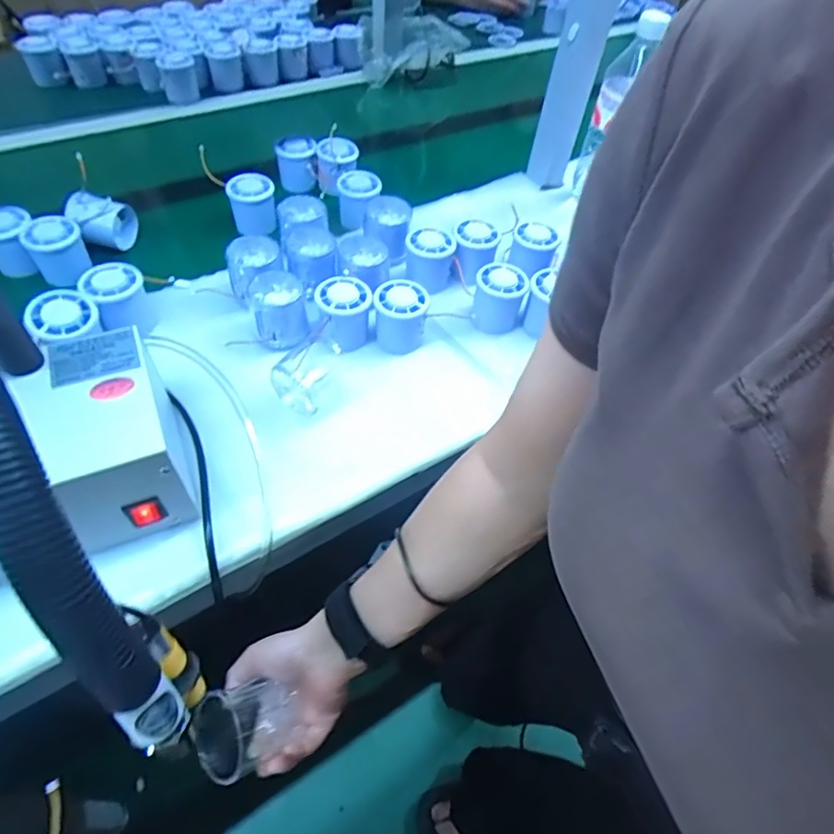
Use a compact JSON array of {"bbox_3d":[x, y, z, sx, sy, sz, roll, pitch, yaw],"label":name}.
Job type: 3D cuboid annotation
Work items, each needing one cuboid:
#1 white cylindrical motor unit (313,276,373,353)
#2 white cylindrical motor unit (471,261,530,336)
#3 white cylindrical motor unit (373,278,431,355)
[{"bbox_3d":[-0.076,-0.108,0.557,0.056,0.056,0.057,-6,54,-10],"label":"white cylindrical motor unit"},{"bbox_3d":[0.091,-0.130,0.592,0.055,0.061,0.053,3,53,-4],"label":"white cylindrical motor unit"},{"bbox_3d":[-0.018,-0.103,0.559,0.053,0.058,0.053,3,53,-4],"label":"white cylindrical motor unit"}]

